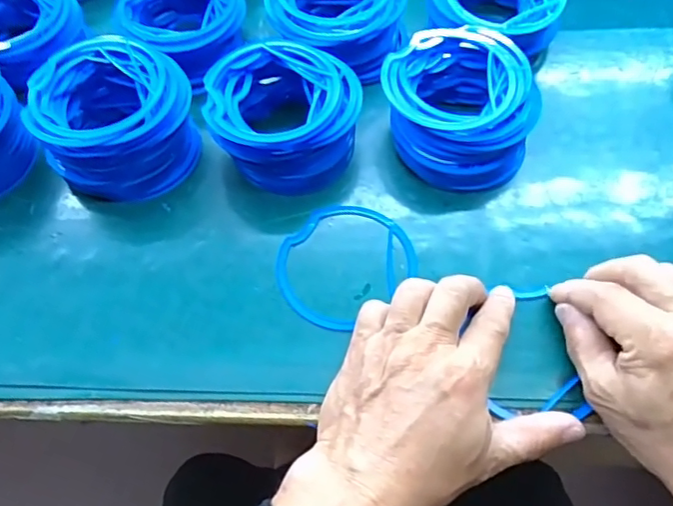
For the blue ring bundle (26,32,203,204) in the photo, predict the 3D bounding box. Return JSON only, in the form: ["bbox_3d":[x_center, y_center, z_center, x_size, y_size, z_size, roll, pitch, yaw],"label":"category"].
[{"bbox_3d":[-0.162,-0.101,0.414,0.104,0.058,0.111,-1,63,1],"label":"blue ring bundle"}]

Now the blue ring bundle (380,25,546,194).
[{"bbox_3d":[0.091,-0.109,0.415,0.105,0.051,0.112,-1,63,1],"label":"blue ring bundle"}]

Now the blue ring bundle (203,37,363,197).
[{"bbox_3d":[-0.038,-0.102,0.413,0.100,0.056,0.098,-1,63,1],"label":"blue ring bundle"}]

